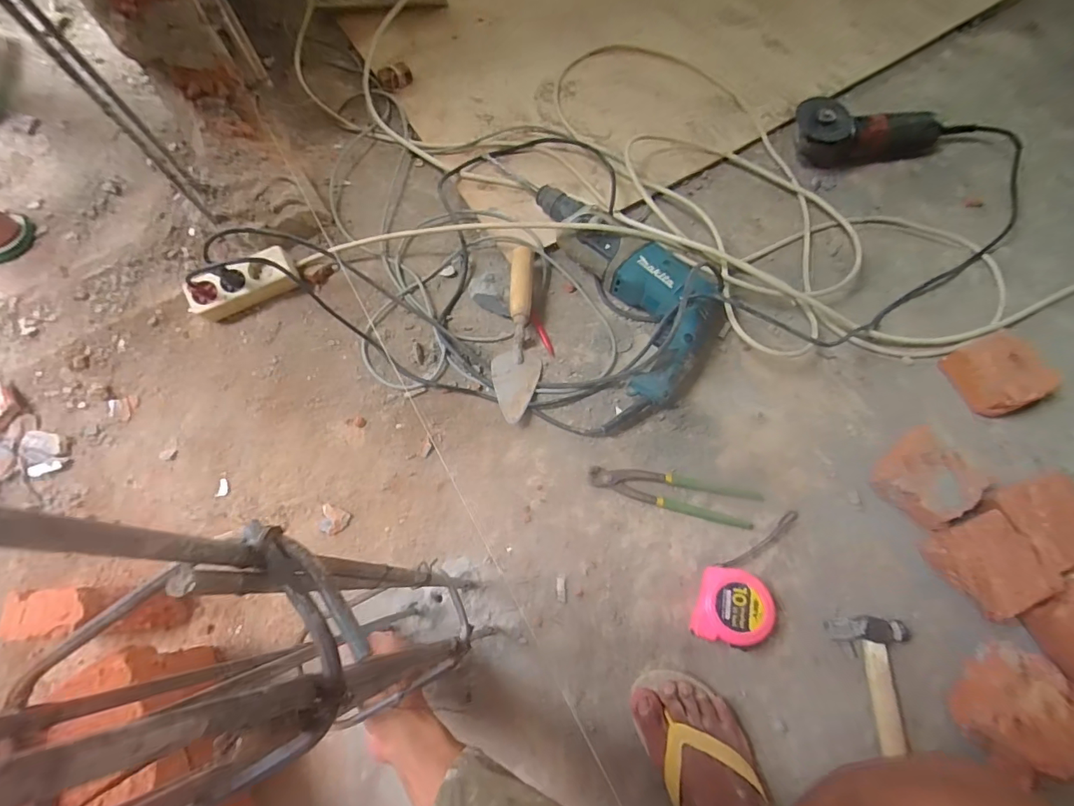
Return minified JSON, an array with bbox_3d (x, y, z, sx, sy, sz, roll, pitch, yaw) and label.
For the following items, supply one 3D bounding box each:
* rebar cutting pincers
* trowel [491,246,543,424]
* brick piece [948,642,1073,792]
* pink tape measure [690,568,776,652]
[{"bbox_3d":[0.184,0.119,0.632,0.226,0.016,0.048,13,72,4],"label":"rebar cutting pincers"},{"bbox_3d":[-0.029,-0.105,0.703,0.073,0.049,0.269,2,84,1],"label":"trowel"},{"bbox_3d":[0.547,0.344,0.518,0.133,0.035,0.127,0,71,0],"label":"brick piece"},{"bbox_3d":[0.239,0.250,0.572,0.084,0.052,0.084,15,72,5],"label":"pink tape measure"}]

